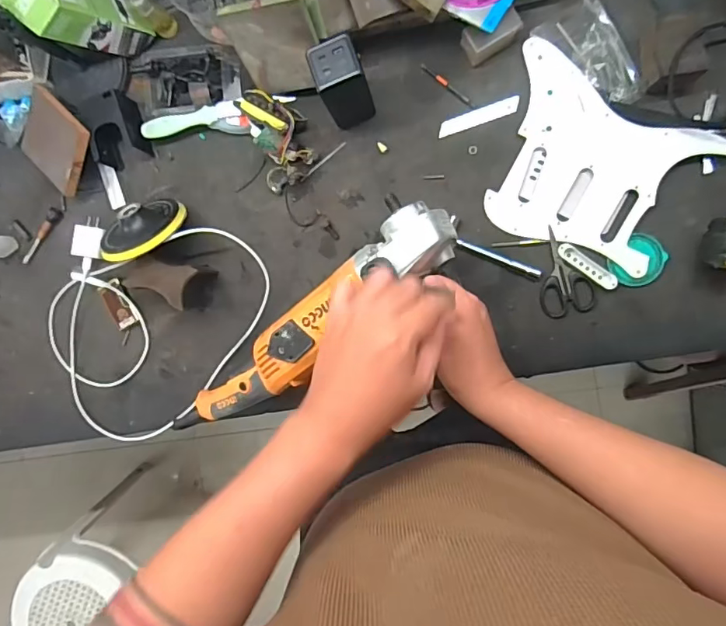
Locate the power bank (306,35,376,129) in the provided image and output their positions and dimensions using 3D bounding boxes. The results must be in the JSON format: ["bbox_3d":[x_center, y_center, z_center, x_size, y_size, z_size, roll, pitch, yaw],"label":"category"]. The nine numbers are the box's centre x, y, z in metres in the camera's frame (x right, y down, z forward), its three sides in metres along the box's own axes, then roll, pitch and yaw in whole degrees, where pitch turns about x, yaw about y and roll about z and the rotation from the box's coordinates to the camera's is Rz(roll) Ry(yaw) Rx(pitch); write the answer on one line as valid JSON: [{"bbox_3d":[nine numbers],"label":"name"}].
[{"bbox_3d":[-0.022,-0.266,0.576,0.051,0.127,0.052,-19,92,9],"label":"power bank"}]

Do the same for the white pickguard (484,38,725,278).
[{"bbox_3d":[0.269,-0.177,0.599,0.246,0.009,0.199,31,104,6],"label":"white pickguard"}]

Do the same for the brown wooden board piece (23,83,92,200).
[{"bbox_3d":[-0.426,-0.236,0.670,0.134,0.012,0.102,44,118,15],"label":"brown wooden board piece"}]

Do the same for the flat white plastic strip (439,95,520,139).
[{"bbox_3d":[0.147,-0.250,0.622,0.102,0.004,0.022,-14,80,13],"label":"flat white plastic strip"}]

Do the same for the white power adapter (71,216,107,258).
[{"bbox_3d":[-0.382,-0.106,0.688,0.049,0.021,0.056,7,95,7],"label":"white power adapter"}]

